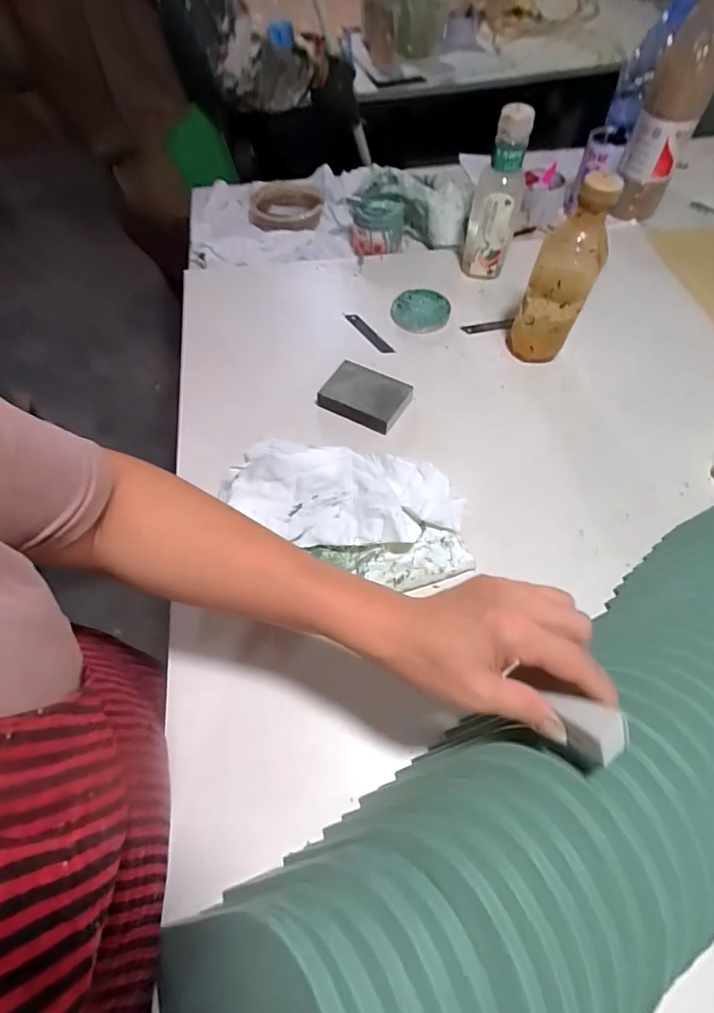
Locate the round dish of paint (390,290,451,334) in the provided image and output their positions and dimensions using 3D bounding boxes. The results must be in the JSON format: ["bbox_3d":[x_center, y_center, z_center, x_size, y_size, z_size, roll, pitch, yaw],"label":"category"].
[{"bbox_3d":[0.092,-0.279,0.672,0.083,0.019,0.077,0,58,1],"label":"round dish of paint"}]

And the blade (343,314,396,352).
[{"bbox_3d":[0.018,-0.244,0.659,0.015,0.008,0.094,-33,63,-18],"label":"blade"}]

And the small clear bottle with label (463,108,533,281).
[{"bbox_3d":[0.192,-0.421,0.646,0.070,0.207,0.059,13,59,9],"label":"small clear bottle with label"}]

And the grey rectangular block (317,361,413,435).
[{"bbox_3d":[0.011,-0.138,0.580,0.099,0.026,0.073,28,63,17],"label":"grey rectangular block"}]

